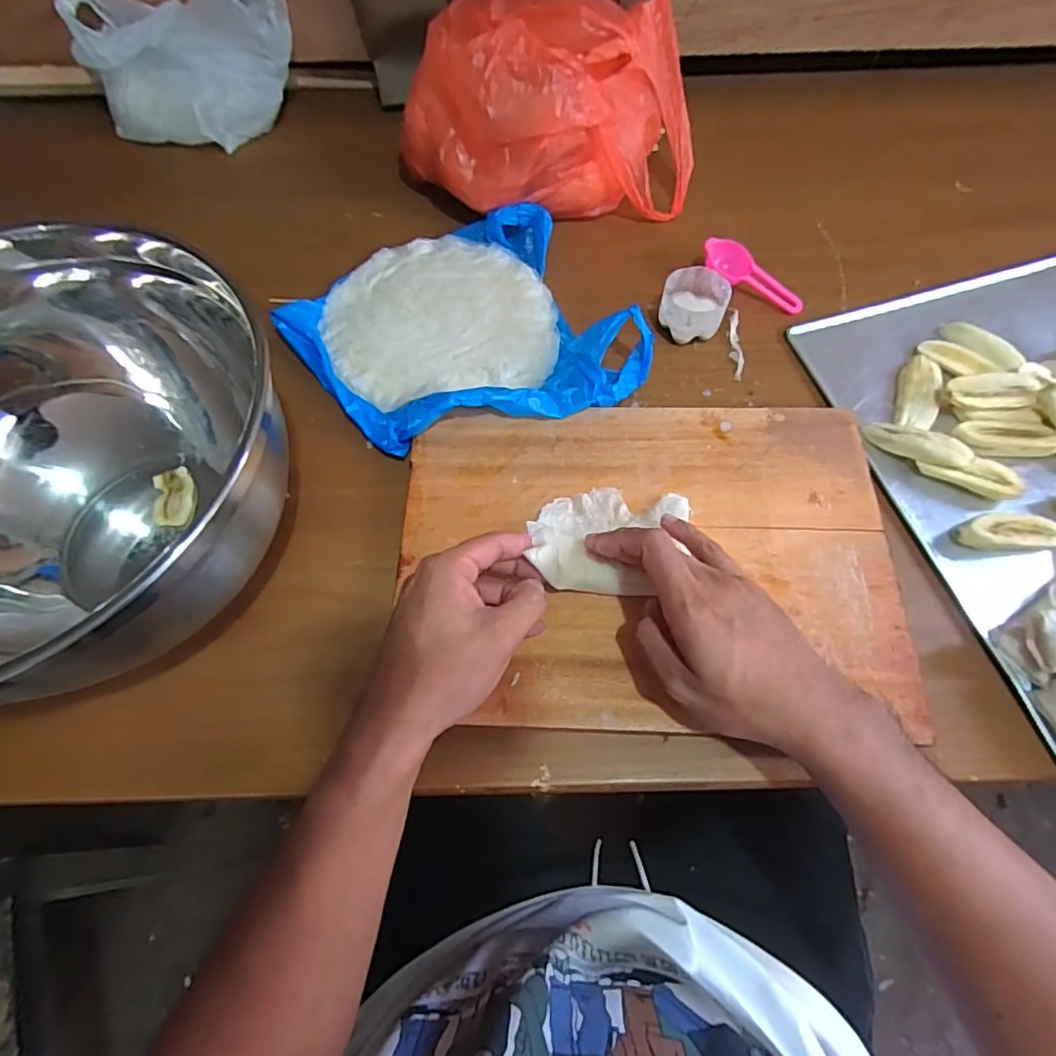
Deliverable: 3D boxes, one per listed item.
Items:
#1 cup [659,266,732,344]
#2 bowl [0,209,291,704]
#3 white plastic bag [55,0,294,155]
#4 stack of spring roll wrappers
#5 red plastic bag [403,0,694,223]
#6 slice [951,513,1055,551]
[{"bbox_3d":[0.147,-0.196,0.507,0.056,0.037,0.057,-1,67,2],"label":"cup"},{"bbox_3d":[-0.296,-0.034,0.376,0.300,0.168,0.274,-1,67,2],"label":"bowl"},{"bbox_3d":[-0.370,-0.501,0.613,0.212,0.131,0.115,6,67,4],"label":"white plastic bag"},{"bbox_3d":[-0.083,-0.200,0.529,0.205,0.021,0.198,-9,67,-2],"label":"stack of spring roll wrappers"},{"bbox_3d":[0.020,-0.406,0.535,0.282,0.154,0.187,5,67,4],"label":"red plastic bag"},{"bbox_3d":[0.357,0.003,0.423,0.073,0.018,0.032,-1,67,1],"label":"slice"}]

